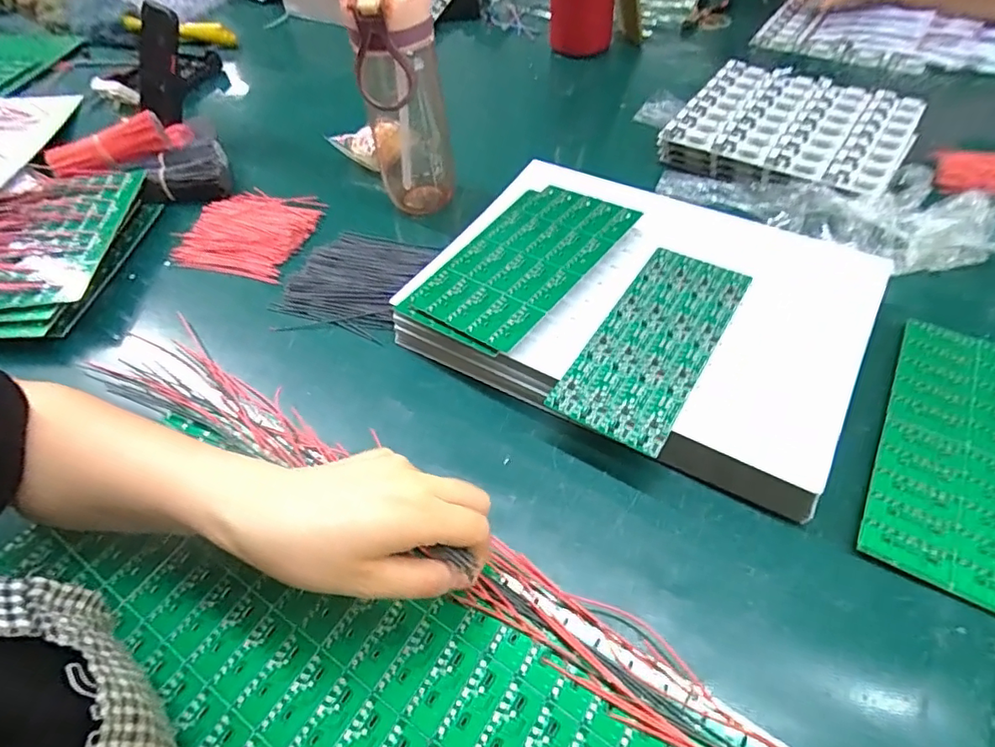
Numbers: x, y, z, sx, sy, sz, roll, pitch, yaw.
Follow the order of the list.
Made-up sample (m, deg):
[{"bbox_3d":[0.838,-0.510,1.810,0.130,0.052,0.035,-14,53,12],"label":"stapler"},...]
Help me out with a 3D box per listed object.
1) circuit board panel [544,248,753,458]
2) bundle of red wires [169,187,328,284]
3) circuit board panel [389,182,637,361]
[{"bbox_3d":[0.117,-0.027,0.397,0.080,0.005,0.186,26,60,23],"label":"circuit board panel"},{"bbox_3d":[-0.257,-0.149,0.560,0.125,0.011,0.122,10,55,13],"label":"bundle of red wires"},{"bbox_3d":[0.020,-0.093,0.442,0.106,0.011,0.189,30,61,25],"label":"circuit board panel"}]

